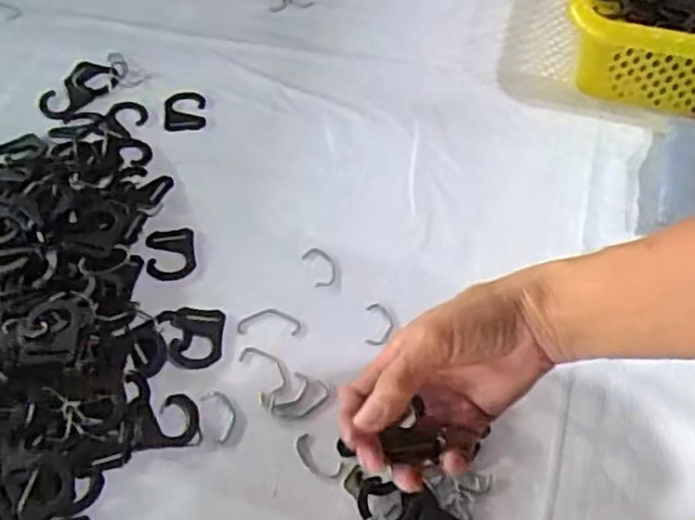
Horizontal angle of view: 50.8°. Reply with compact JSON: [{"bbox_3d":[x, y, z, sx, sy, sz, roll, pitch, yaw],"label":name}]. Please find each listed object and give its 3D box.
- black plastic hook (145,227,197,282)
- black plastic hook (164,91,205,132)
[{"bbox_3d":[-0.130,-0.004,0.536,0.034,0.008,0.044,-9,56,-7],"label":"black plastic hook"},{"bbox_3d":[-0.137,-0.125,0.617,0.035,0.006,0.042,-6,56,-5],"label":"black plastic hook"}]

